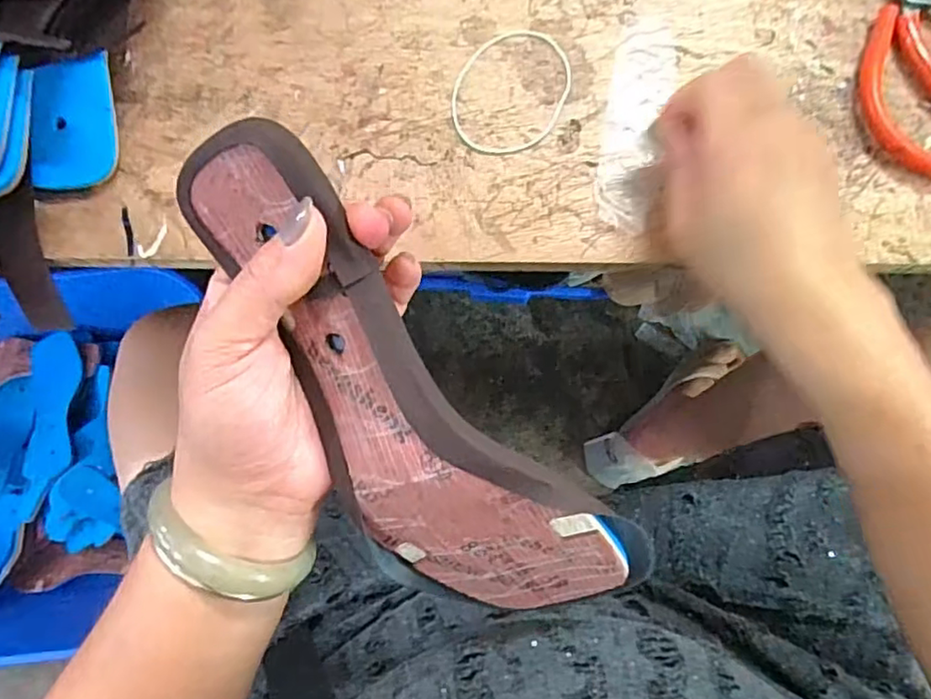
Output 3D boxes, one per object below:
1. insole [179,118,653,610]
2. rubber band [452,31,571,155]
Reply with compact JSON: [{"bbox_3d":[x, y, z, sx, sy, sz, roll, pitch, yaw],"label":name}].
[{"bbox_3d":[-0.025,0.023,0.243,0.088,0.038,0.234,-29,100,23],"label":"insole"},{"bbox_3d":[0.025,-0.145,0.345,0.062,0.004,0.081,20,78,6],"label":"rubber band"}]

